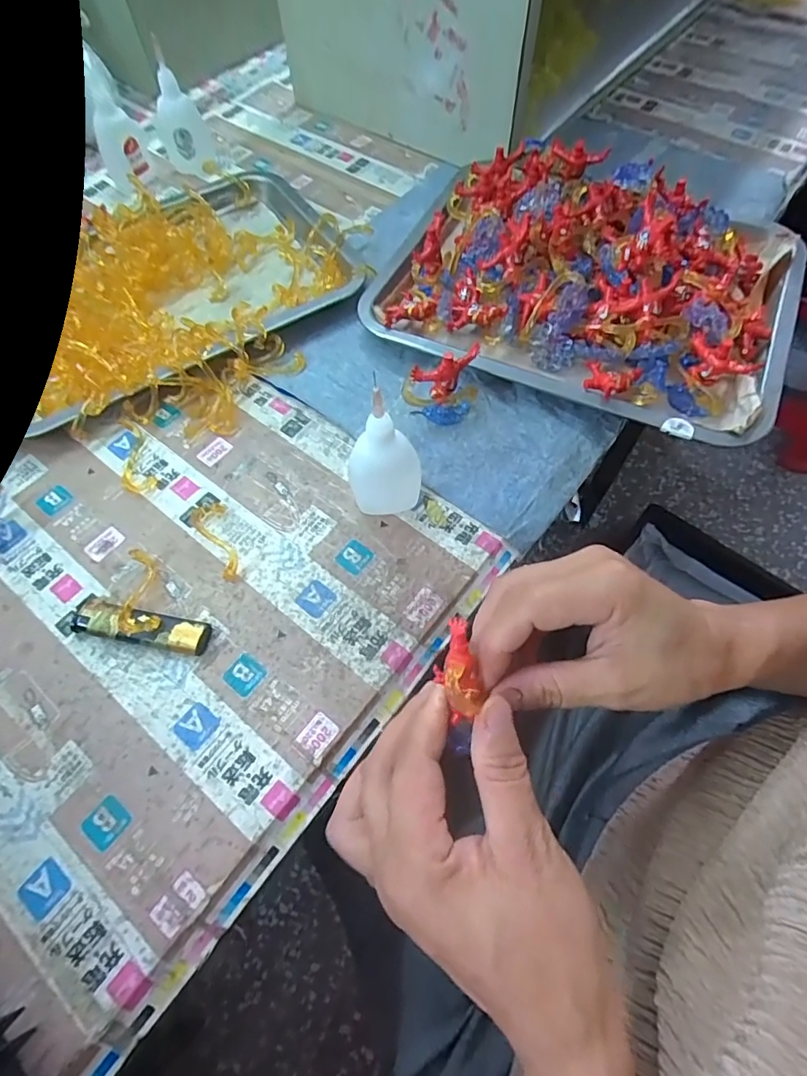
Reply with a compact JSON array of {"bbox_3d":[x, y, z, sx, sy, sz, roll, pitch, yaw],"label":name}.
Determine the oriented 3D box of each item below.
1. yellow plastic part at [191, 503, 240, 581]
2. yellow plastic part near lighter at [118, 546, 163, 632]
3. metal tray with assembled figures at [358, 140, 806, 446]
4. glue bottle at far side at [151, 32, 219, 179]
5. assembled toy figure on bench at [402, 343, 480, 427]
[{"bbox_3d":[-0.121,0.002,0.334,0.022,0.005,0.061,-27,65,-12],"label":"yellow plastic part"},{"bbox_3d":[-0.161,0.033,0.311,0.020,0.017,0.056,-19,64,-9],"label":"yellow plastic part near lighter"},{"bbox_3d":[0.146,-0.214,0.406,0.313,0.065,0.251,21,65,11],"label":"metal tray with assembled figures"},{"bbox_3d":[-0.222,-0.418,0.503,0.048,0.095,0.046,-22,65,-10],"label":"glue bottle at far side"},{"bbox_3d":[0.028,-0.103,0.358,0.053,0.049,0.023,-15,64,-6],"label":"assembled toy figure on bench"}]

